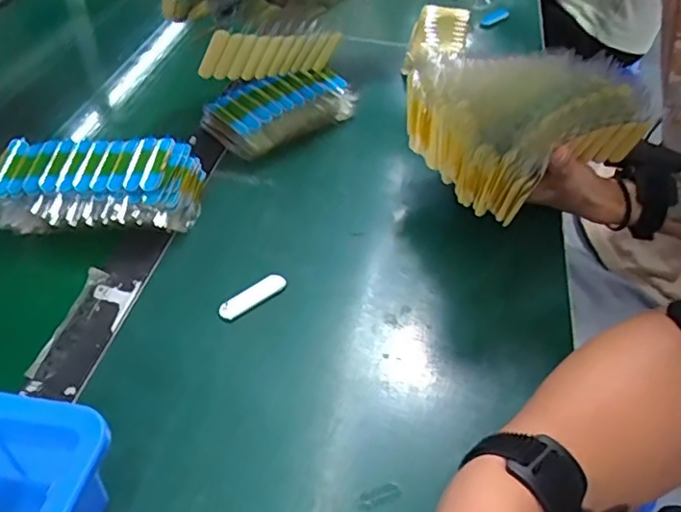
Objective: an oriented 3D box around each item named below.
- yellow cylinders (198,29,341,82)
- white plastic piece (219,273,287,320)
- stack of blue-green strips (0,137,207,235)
[{"bbox_3d":[-0.071,-0.209,0.609,0.144,0.067,0.014,-17,76,-36],"label":"yellow cylinders"},{"bbox_3d":[-0.071,0.032,0.477,0.059,0.005,0.020,-31,55,-30],"label":"white plastic piece"},{"bbox_3d":[-0.220,-0.061,0.523,0.175,0.058,0.088,2,45,-1],"label":"stack of blue-green strips"}]

